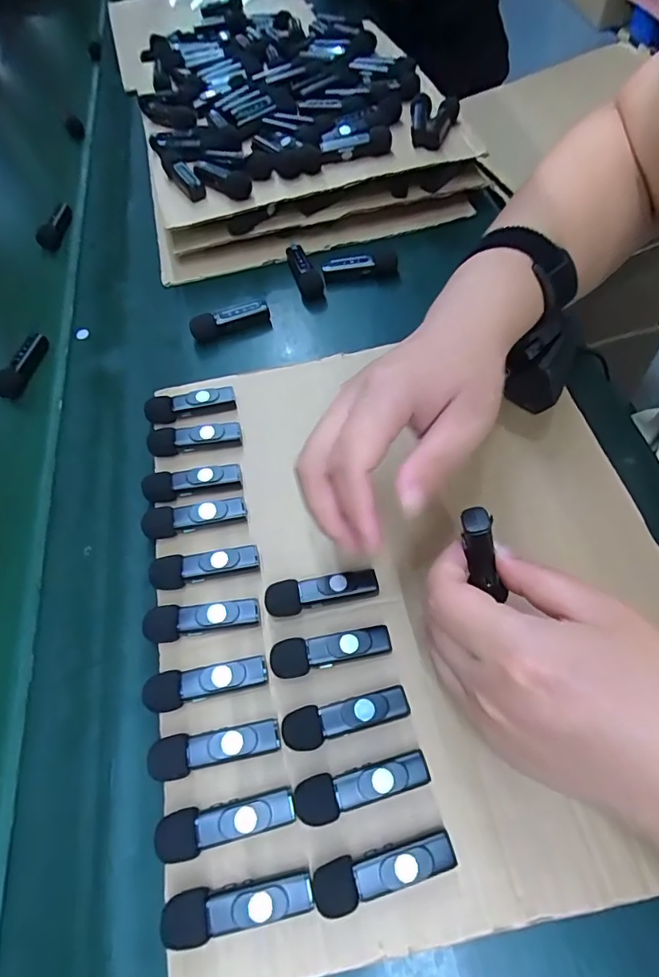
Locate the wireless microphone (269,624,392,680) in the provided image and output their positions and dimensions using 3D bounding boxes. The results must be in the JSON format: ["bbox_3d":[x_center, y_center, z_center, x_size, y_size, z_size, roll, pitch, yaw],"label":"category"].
[{"bbox_3d":[0.001,0.088,0.273,0.064,0.016,0.019,-12,59,-3],"label":"wireless microphone"}]

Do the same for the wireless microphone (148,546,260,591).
[{"bbox_3d":[-0.074,0.047,0.302,0.063,0.015,0.017,-12,59,-3],"label":"wireless microphone"}]

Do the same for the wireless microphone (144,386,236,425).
[{"bbox_3d":[-0.101,-0.061,0.365,0.064,0.015,0.015,-13,59,-3],"label":"wireless microphone"}]

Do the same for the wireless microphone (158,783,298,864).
[{"bbox_3d":[-0.048,0.157,0.235,0.063,0.016,0.019,-13,59,-4],"label":"wireless microphone"}]

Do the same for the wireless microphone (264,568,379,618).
[{"bbox_3d":[-0.005,0.060,0.289,0.063,0.016,0.019,-12,59,-3],"label":"wireless microphone"}]

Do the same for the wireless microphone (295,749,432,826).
[{"bbox_3d":[0.015,0.143,0.240,0.064,0.014,0.019,-13,59,-3],"label":"wireless microphone"}]

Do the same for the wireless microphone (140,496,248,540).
[{"bbox_3d":[-0.085,0.018,0.317,0.062,0.016,0.017,-13,59,-3],"label":"wireless microphone"}]

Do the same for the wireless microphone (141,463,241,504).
[{"bbox_3d":[-0.090,-0.004,0.331,0.062,0.014,0.016,-8,59,-1],"label":"wireless microphone"}]

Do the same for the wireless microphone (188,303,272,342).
[{"bbox_3d":[-0.082,-0.138,0.417,0.065,0.018,0.016,-21,60,-8],"label":"wireless microphone"}]

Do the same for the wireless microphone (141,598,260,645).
[{"bbox_3d":[-0.073,0.075,0.285,0.063,0.017,0.019,-5,59,1],"label":"wireless microphone"}]

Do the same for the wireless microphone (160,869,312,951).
[{"bbox_3d":[-0.040,0.183,0.221,0.063,0.017,0.018,-13,59,-3],"label":"wireless microphone"}]

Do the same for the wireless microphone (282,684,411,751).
[{"bbox_3d":[0.009,0.117,0.255,0.064,0.015,0.018,-13,59,-3],"label":"wireless microphone"}]

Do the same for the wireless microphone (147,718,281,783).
[{"bbox_3d":[-0.057,0.130,0.252,0.062,0.017,0.018,-13,59,-3],"label":"wireless microphone"}]

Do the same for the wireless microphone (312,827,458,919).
[{"bbox_3d":[0.024,0.169,0.224,0.063,0.015,0.018,-18,60,-6],"label":"wireless microphone"}]

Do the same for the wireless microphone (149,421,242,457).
[{"bbox_3d":[-0.094,-0.034,0.350,0.063,0.014,0.017,-6,59,1],"label":"wireless microphone"}]

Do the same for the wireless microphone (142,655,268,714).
[{"bbox_3d":[-0.065,0.104,0.268,0.064,0.018,0.018,-13,59,-3],"label":"wireless microphone"}]

